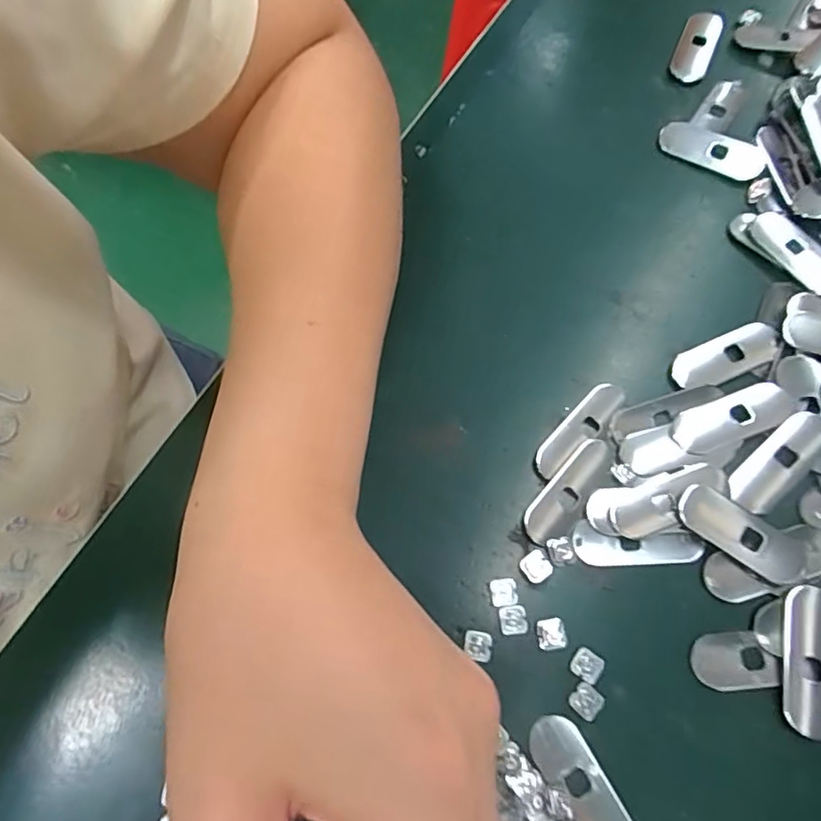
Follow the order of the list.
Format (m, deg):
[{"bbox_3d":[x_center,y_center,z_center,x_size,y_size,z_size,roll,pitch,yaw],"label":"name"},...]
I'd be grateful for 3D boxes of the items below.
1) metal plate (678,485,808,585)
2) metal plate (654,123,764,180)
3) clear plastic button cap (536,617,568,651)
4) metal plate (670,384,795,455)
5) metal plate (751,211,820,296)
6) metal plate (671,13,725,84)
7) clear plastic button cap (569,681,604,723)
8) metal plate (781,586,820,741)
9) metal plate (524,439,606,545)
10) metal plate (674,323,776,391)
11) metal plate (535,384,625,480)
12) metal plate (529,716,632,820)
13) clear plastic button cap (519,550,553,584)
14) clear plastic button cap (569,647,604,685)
[{"bbox_3d":[0.128,0.048,0.216,0.049,0.004,0.019,32,75,13],"label":"metal plate"},{"bbox_3d":[0.151,-0.131,0.279,0.051,0.004,0.019,29,74,12],"label":"metal plate"},{"bbox_3d":[0.053,0.084,0.209,0.011,0.004,0.011,-10,70,-1],"label":"clear plastic button cap"},{"bbox_3d":[0.136,0.003,0.231,0.051,0.004,0.018,-20,71,-4],"label":"metal plate"},{"bbox_3d":[0.178,-0.072,0.255,0.018,0.004,0.049,-31,72,-8],"label":"metal plate"},{"bbox_3d":[0.156,-0.199,0.302,0.020,0.005,0.047,22,73,10],"label":"metal plate"},{"bbox_3d":[0.064,0.106,0.201,0.011,0.004,0.010,38,76,14],"label":"clear plastic button cap"},{"bbox_3d":[0.146,0.091,0.201,0.020,0.004,0.050,11,71,6],"label":"metal plate"},{"bbox_3d":[0.065,0.034,0.227,0.018,0.004,0.049,41,77,15],"label":"metal plate"},{"bbox_3d":[0.139,-0.024,0.245,0.047,0.006,0.019,-20,71,-5],"label":"metal plate"},{"bbox_3d":[0.072,0.008,0.235,0.051,0.004,0.014,-42,74,-12],"label":"metal plate"},{"bbox_3d":[0.059,0.131,0.193,0.019,0.004,0.046,-30,72,-8],"label":"metal plate"},{"bbox_3d":[0.049,0.061,0.217,0.010,0.004,0.011,-32,72,-9],"label":"clear plastic button cap"},{"bbox_3d":[0.066,0.094,0.205,0.011,0.004,0.010,32,75,13],"label":"clear plastic button cap"}]

